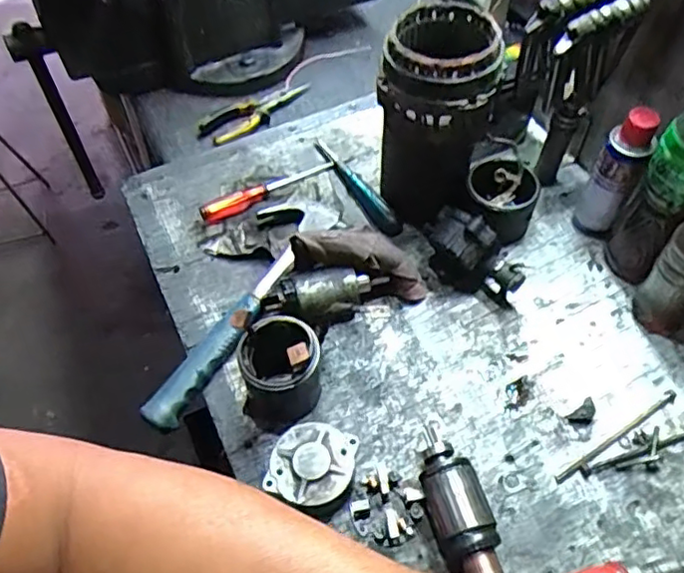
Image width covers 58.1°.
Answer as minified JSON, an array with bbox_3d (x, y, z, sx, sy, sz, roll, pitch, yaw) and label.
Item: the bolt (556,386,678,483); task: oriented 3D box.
[{"bbox_3d":[0.282,0.151,0.627,0.168,0.005,0.012,-27,60,-17],"label":"bolt"}]

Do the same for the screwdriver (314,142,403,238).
[{"bbox_3d":[0.020,-0.137,0.820,0.029,0.024,0.189,-23,59,-15],"label":"screwdriver"}]

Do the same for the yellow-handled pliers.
[{"bbox_3d":[-0.126,-0.262,0.943,0.187,0.020,0.060,-31,61,-19],"label":"yellow-handled pliers"}]

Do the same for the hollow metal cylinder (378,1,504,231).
[{"bbox_3d":[0.102,-0.189,0.731,0.121,0.238,0.132,4,56,3],"label":"hollow metal cylinder"}]

